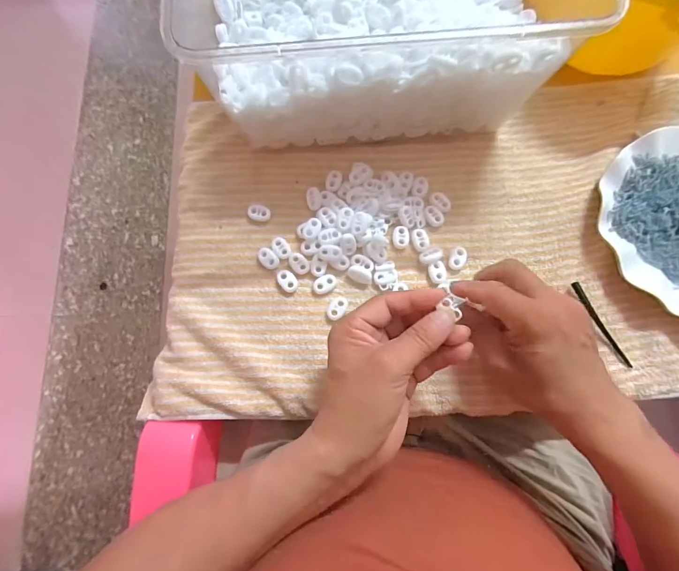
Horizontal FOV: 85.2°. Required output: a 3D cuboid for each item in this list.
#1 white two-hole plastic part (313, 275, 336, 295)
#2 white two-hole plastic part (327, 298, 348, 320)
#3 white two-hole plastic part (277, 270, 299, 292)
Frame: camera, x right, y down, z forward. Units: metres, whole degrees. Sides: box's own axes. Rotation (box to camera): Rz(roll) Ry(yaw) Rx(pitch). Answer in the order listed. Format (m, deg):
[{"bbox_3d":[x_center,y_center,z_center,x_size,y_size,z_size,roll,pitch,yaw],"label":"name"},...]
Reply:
[{"bbox_3d":[-0.013,-0.001,0.339,0.022,0.004,0.014,-35,79,-9],"label":"white two-hole plastic part"},{"bbox_3d":[-0.002,0.021,0.333,0.015,0.004,0.023,31,78,7],"label":"white two-hole plastic part"},{"bbox_3d":[-0.048,-0.005,0.337,0.016,0.004,0.023,-39,80,-9],"label":"white two-hole plastic part"}]

